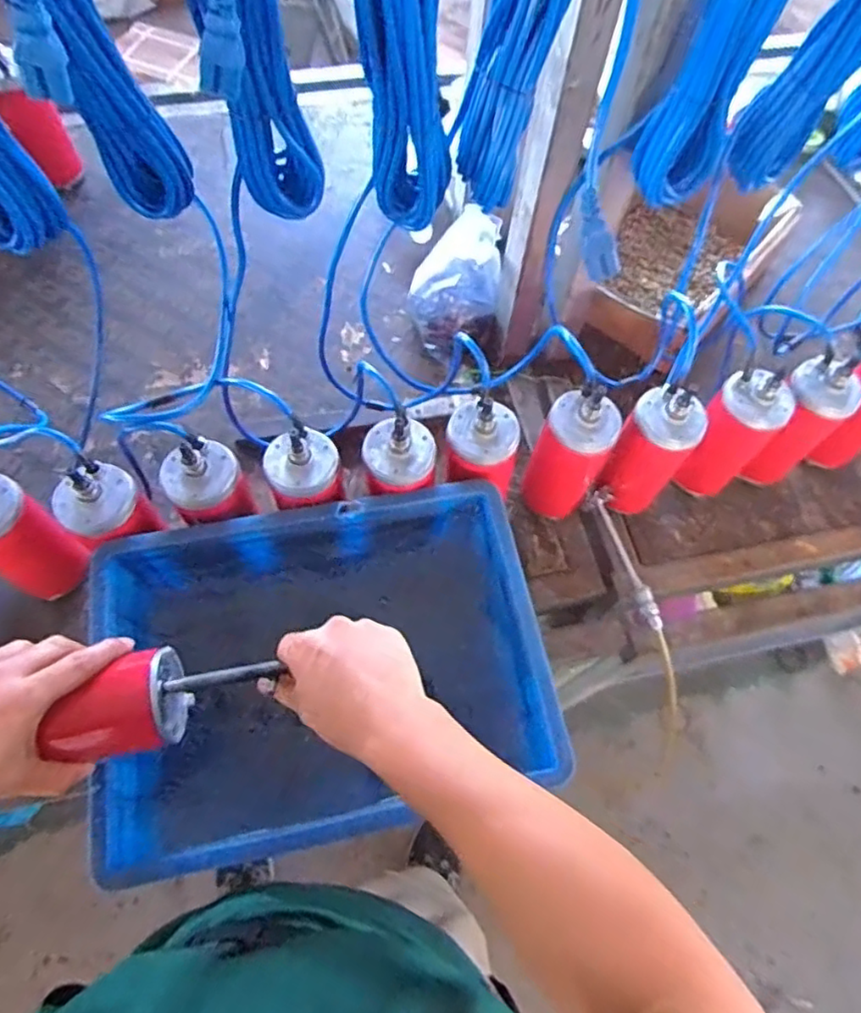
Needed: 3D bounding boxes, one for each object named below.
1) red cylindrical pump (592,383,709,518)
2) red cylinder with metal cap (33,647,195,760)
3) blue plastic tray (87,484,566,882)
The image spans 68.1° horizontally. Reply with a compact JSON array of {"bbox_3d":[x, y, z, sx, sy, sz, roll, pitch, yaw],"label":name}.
[{"bbox_3d":[0.246,-0.061,0.724,0.075,0.145,0.071,1,66,-2],"label":"red cylindrical pump"},{"bbox_3d":[-0.245,0.160,0.511,0.090,0.076,0.073,-8,66,-6],"label":"red cylinder with metal cap"},{"bbox_3d":[-0.101,0.152,0.616,0.395,0.089,0.295,-10,66,-7],"label":"blue plastic tray"}]

